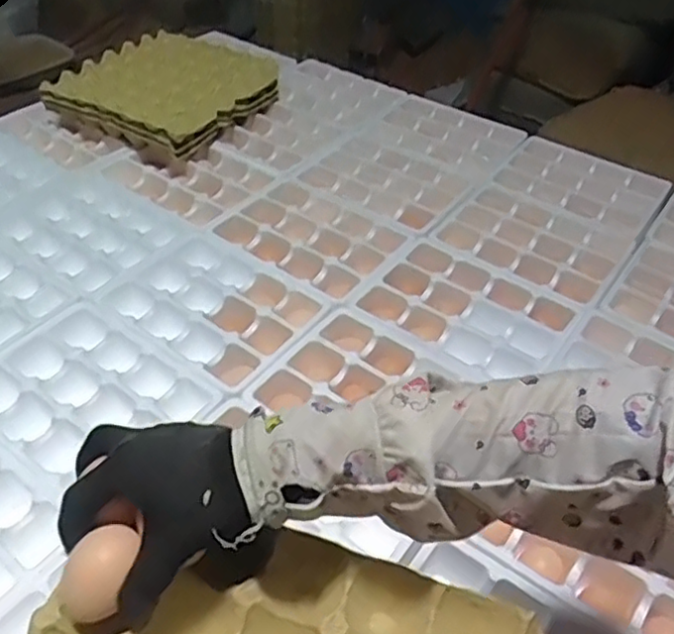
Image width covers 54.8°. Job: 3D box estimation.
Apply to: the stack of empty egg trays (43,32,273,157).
[{"bbox_3d":[-0.302,-0.405,1.163,0.292,0.079,0.326,19,47,17],"label":"stack of empty egg trays"}]

